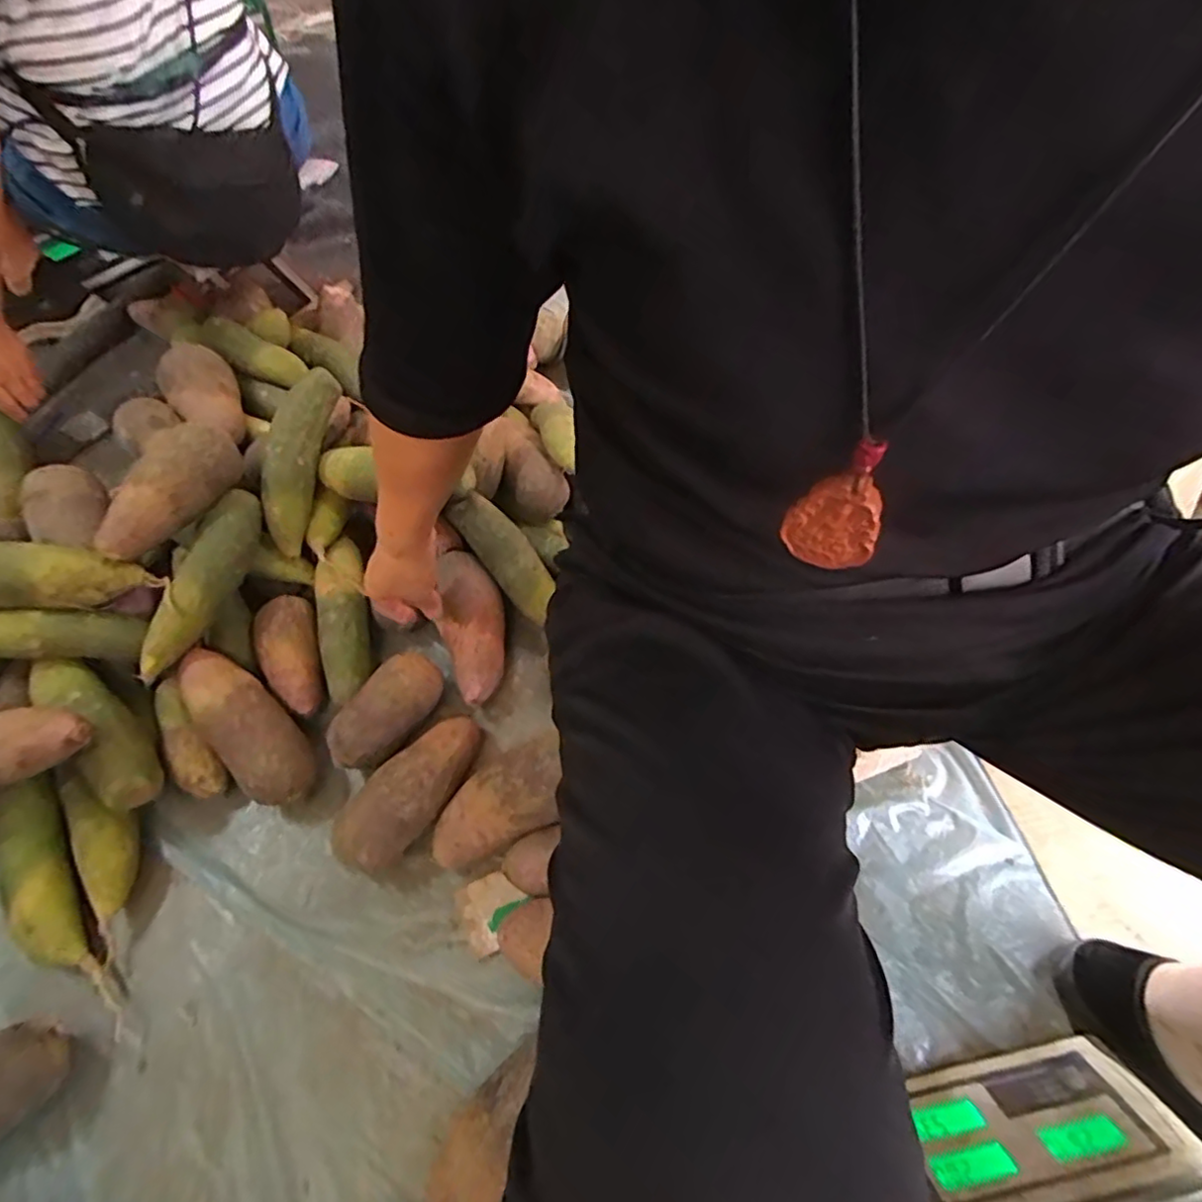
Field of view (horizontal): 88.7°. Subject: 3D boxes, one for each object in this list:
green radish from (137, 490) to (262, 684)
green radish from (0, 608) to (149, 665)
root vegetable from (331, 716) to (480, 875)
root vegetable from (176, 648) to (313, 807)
[{"bbox_3d":[-0.412,-0.020,0.627,0.053,0.046,0.208,19,76,11],"label":"green radish"},{"bbox_3d":[-0.548,0.036,0.606,0.164,0.047,0.044,4,53,-31],"label":"green radish"},{"bbox_3d":[-0.182,0.182,0.598,0.069,0.080,0.166,36,65,20],"label":"root vegetable"},{"bbox_3d":[-0.354,0.115,0.601,0.069,0.061,0.180,-39,80,-21],"label":"root vegetable"}]

